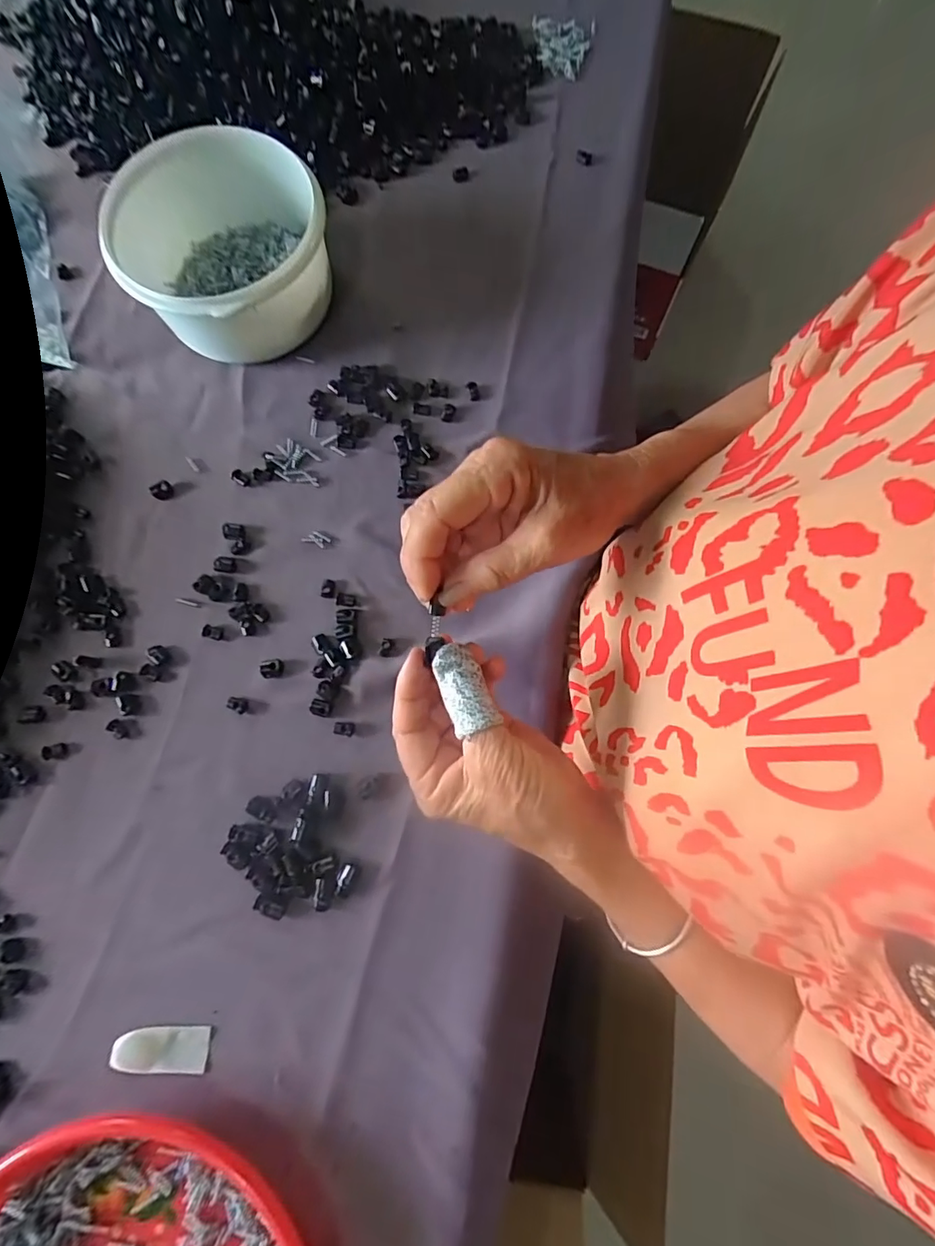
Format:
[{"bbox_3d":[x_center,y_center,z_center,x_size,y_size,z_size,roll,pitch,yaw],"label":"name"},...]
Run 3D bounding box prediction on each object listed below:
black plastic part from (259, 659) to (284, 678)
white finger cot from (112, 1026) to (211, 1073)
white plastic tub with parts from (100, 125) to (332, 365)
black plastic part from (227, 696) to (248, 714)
[{"bbox_3d":[-0.145,0.033,0.369,0.018,0.004,0.014,-6,77,1],"label":"black plastic part"},{"bbox_3d":[-0.194,0.270,0.317,0.055,0.010,0.025,6,77,3],"label":"white finger cot"},{"bbox_3d":[-0.189,-0.287,0.396,0.149,0.086,0.143,0,77,2],"label":"white plastic tub with parts"},{"bbox_3d":[-0.169,0.060,0.366,0.015,0.004,0.011,18,78,6],"label":"black plastic part"}]

